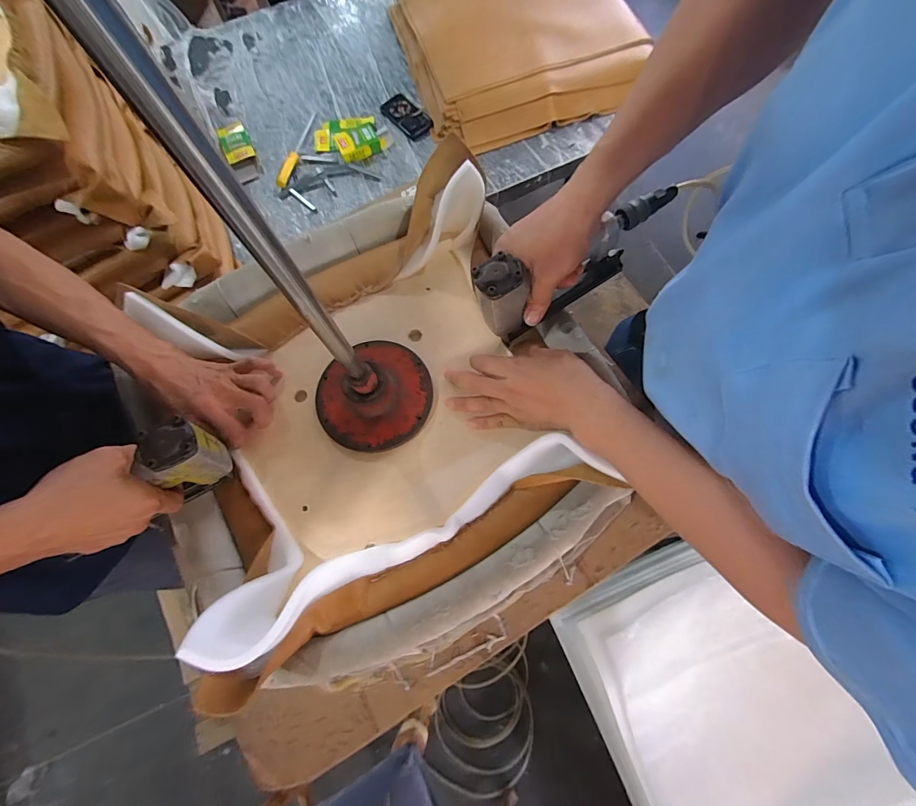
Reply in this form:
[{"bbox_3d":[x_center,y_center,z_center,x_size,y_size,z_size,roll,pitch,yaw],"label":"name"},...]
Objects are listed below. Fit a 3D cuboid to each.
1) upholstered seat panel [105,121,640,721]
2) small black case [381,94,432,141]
[{"bbox_3d":[-0.104,-0.016,0.463,0.435,0.112,0.478,-22,72,-5],"label":"upholstered seat panel"},{"bbox_3d":[-0.147,-0.816,1.139,0.095,0.014,0.191,-43,75,-11],"label":"small black case"}]

